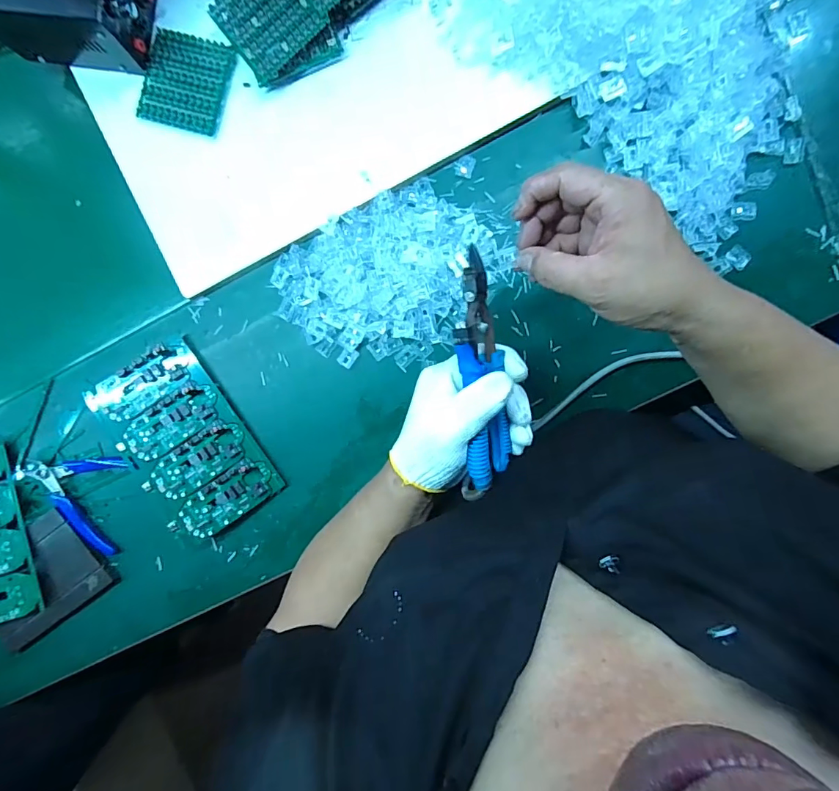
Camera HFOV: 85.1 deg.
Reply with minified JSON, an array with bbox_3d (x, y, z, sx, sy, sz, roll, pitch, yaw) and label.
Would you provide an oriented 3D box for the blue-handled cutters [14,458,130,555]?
[{"bbox_3d":[-0.357,0.096,0.464,0.117,0.017,0.101,16,93,3],"label":"blue-handled cutters"}]

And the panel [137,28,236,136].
[{"bbox_3d":[-0.230,-0.307,0.449,0.082,0.006,0.087,15,93,3],"label":"panel"}]

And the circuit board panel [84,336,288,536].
[{"bbox_3d":[-0.234,0.046,0.457,0.107,0.022,0.184,-34,90,4],"label":"circuit board panel"}]

